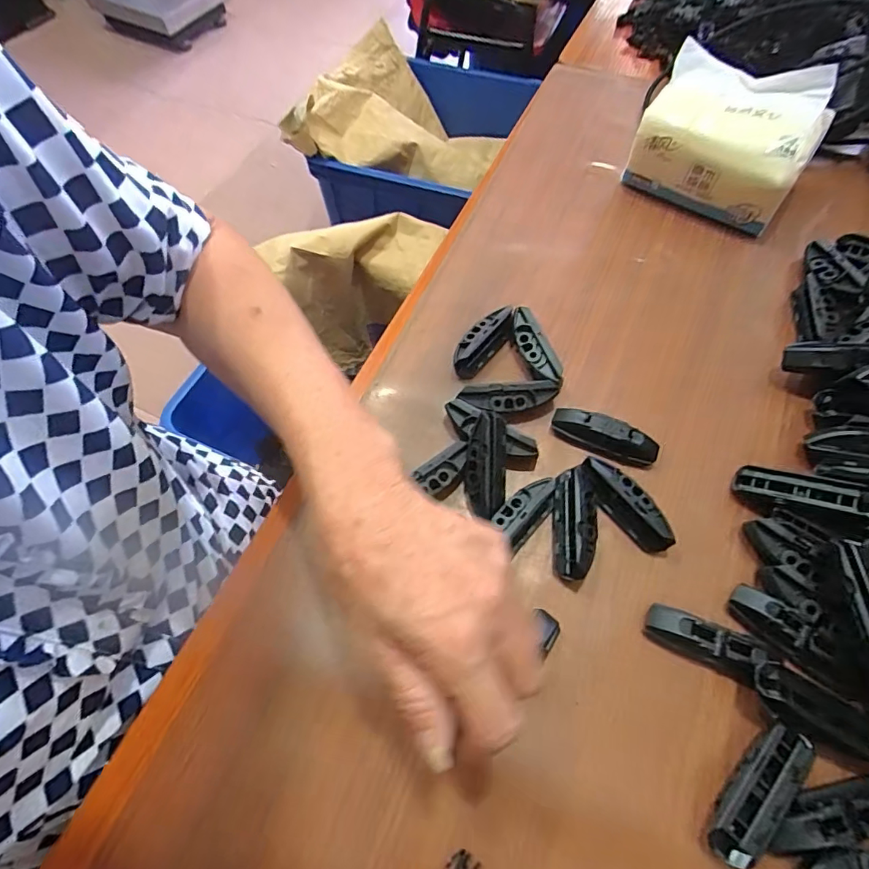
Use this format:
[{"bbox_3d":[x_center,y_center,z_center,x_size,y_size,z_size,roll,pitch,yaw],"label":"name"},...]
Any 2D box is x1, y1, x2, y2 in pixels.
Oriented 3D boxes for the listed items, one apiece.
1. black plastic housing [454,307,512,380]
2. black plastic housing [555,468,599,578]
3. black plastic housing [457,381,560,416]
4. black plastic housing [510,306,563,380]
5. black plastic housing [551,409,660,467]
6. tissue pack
[{"bbox_3d":[0.037,-0.073,0.379,0.023,0.022,0.064,36,69,19],"label":"black plastic housing"},{"bbox_3d":[0.090,0.055,0.310,0.024,0.025,0.071,4,62,4],"label":"black plastic housing"},{"bbox_3d":[0.054,-0.023,0.352,0.069,0.023,0.018,-2,62,1],"label":"black plastic housing"},{"bbox_3d":[0.076,-0.065,0.374,0.021,0.020,0.067,-18,63,-7],"label":"black plastic housing"},{"bbox_3d":[0.118,0.001,0.340,0.071,0.022,0.020,21,65,12],"label":"black plastic housing"},{"bbox_3d":[0.255,-0.257,0.430,0.134,0.083,0.097,33,68,17],"label":"tissue pack"}]

